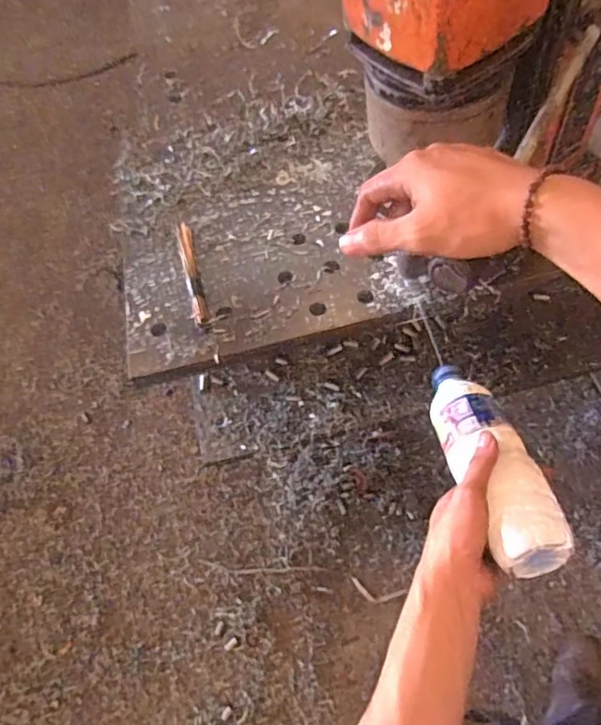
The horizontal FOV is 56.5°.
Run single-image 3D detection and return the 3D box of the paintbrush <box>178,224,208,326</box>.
[{"bbox_3d":[-0.165,-0.139,0.849,0.023,0.025,0.197,-16,60,0],"label":"paintbrush"}]

